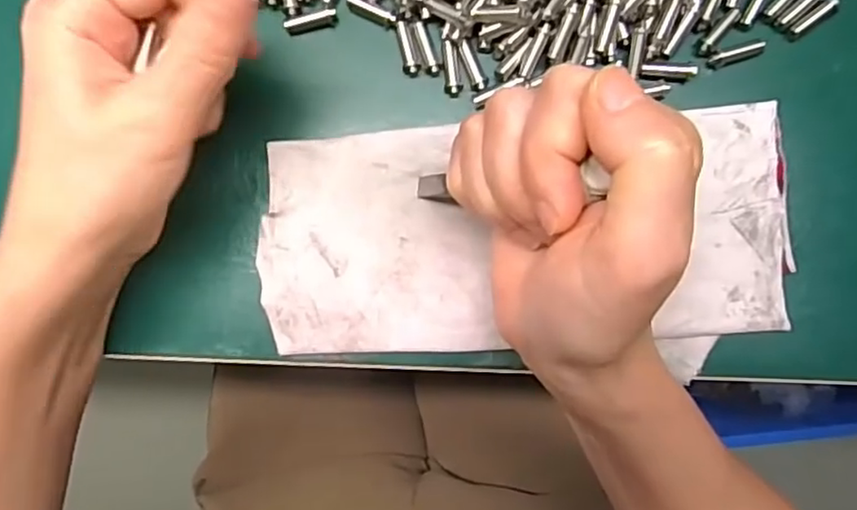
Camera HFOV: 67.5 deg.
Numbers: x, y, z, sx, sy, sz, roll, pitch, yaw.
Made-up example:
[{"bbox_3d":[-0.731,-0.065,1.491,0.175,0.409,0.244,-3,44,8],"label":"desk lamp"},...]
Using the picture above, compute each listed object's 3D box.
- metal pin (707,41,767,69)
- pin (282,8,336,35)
[{"bbox_3d":[0.120,-0.078,0.247,0.021,0.005,0.006,-17,90,2],"label":"metal pin"},{"bbox_3d":[-0.047,-0.093,0.254,0.020,0.004,0.006,-13,90,0],"label":"pin"}]

